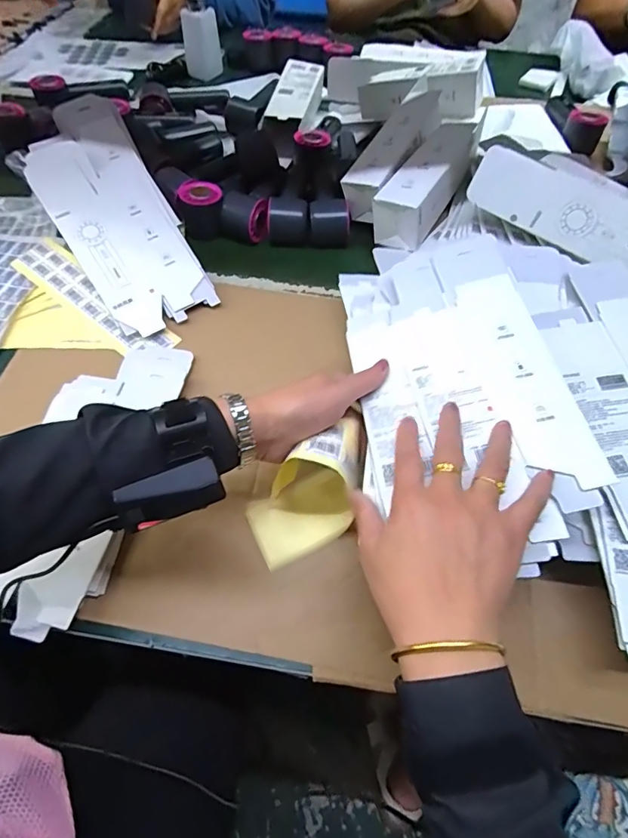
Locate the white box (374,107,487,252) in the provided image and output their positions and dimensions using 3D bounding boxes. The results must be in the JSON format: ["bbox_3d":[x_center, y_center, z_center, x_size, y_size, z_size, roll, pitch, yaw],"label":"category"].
[{"bbox_3d":[0.154,-0.319,0.615,0.064,0.071,0.205,28,61,15],"label":"white box"}]

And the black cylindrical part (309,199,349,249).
[{"bbox_3d":[0.023,-0.275,0.652,0.058,0.047,0.048,4,58,1],"label":"black cylindrical part"}]

